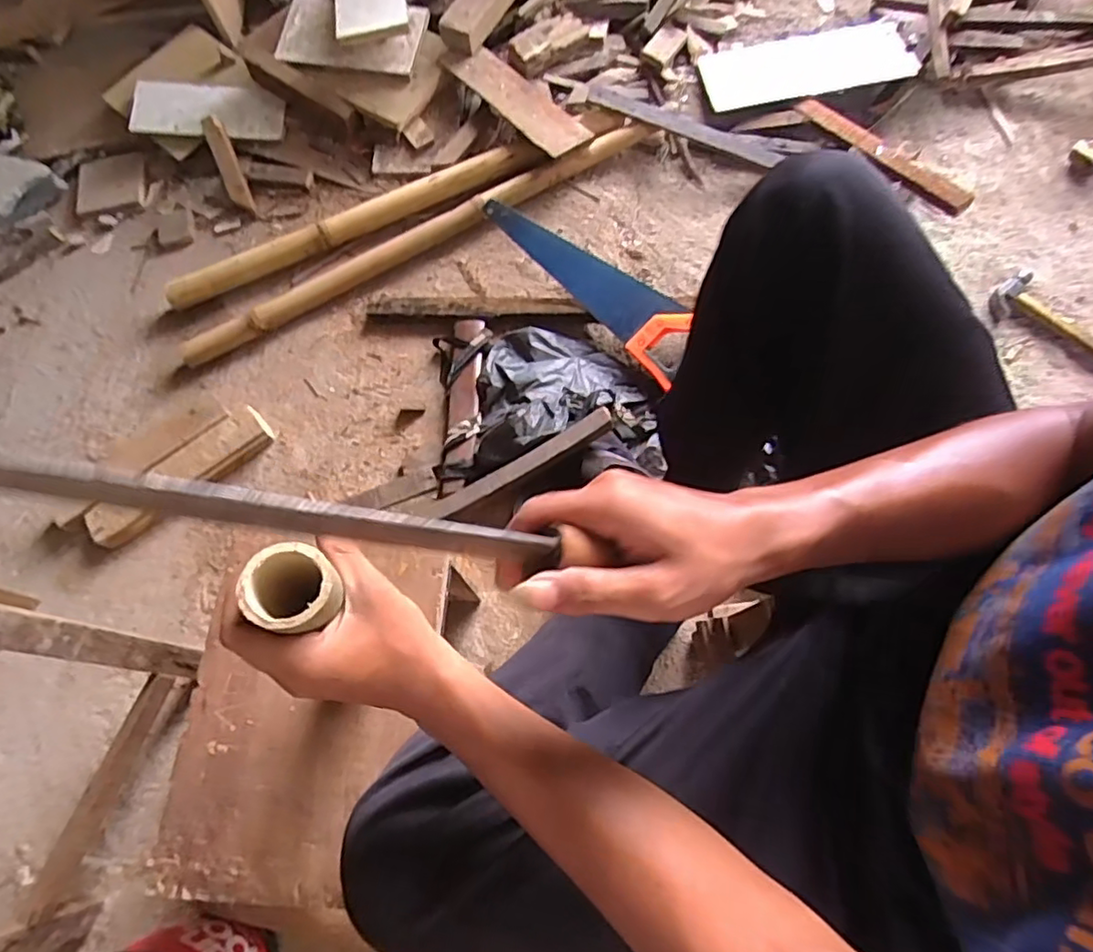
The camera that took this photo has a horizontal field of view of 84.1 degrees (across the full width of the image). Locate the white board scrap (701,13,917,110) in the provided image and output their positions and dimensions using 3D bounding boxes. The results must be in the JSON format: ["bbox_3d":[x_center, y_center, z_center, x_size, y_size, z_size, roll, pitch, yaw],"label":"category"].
[{"bbox_3d":[0.482,-0.765,1.117,0.383,0.030,0.161,-9,70,-1],"label":"white board scrap"}]

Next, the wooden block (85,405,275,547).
[{"bbox_3d":[-0.518,0.000,0.860,0.268,0.047,0.069,-41,71,-11],"label":"wooden block"}]

